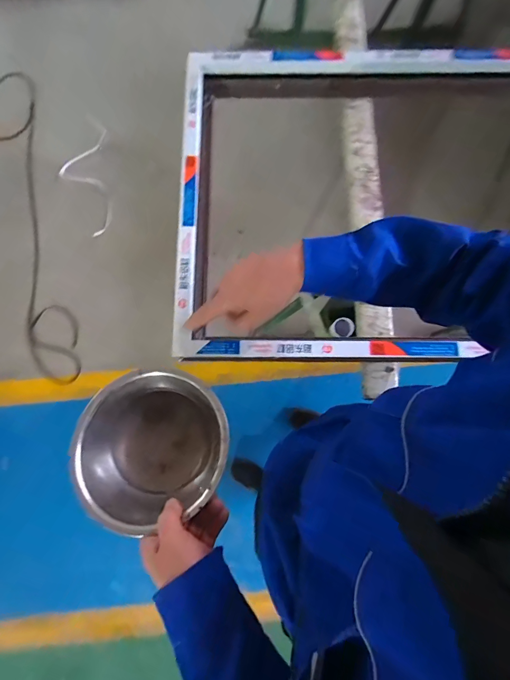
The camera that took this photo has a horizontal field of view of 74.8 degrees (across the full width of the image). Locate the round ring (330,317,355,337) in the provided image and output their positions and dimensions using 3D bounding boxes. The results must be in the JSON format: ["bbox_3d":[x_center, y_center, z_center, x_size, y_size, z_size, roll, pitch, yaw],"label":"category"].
[{"bbox_3d":[0.213,-0.030,0.810,0.053,0.027,0.051,0,78,0],"label":"round ring"}]

